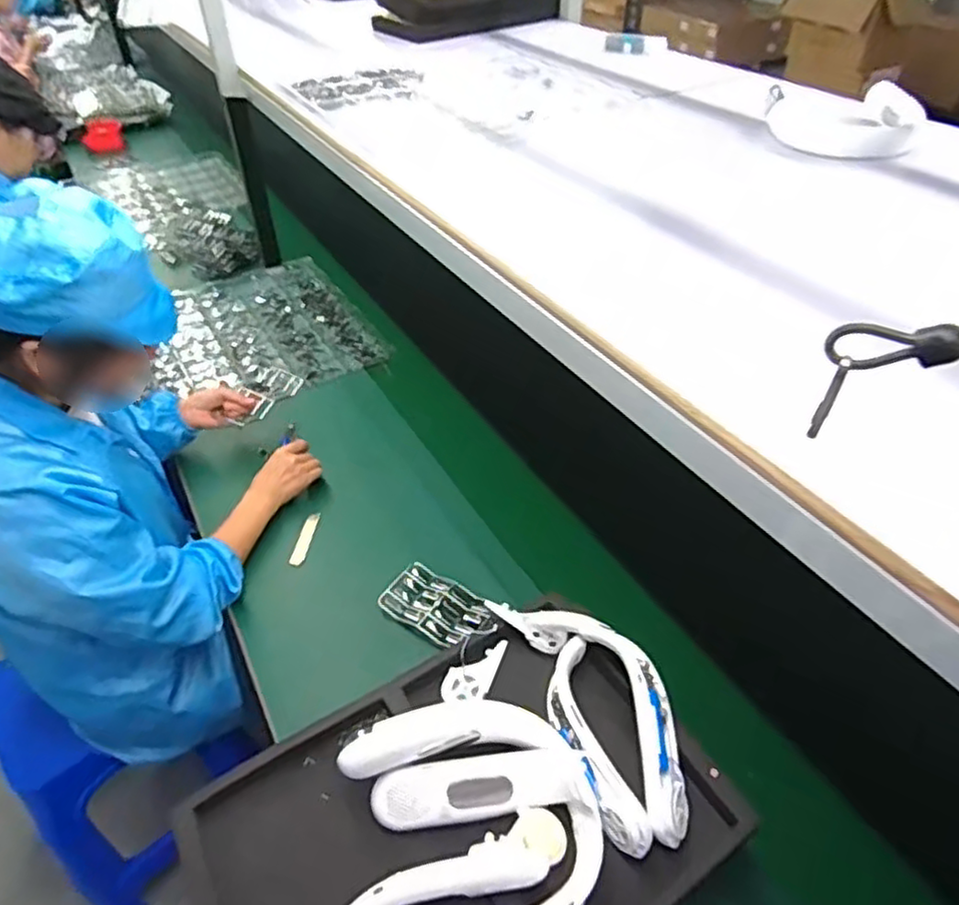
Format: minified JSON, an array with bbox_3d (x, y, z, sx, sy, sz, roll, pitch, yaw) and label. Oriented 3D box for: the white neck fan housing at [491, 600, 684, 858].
[{"bbox_3d":[0.113,0.227,0.643,0.108,0.056,0.271,-15,43,-15],"label":"white neck fan housing"}]

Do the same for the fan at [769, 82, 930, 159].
[{"bbox_3d":[0.550,-0.514,1.026,0.209,0.064,0.182,16,44,19],"label":"fan"}]

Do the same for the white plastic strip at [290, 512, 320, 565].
[{"bbox_3d":[-0.267,0.133,1.025,0.020,0.007,0.104,4,41,6],"label":"white plastic strip"}]

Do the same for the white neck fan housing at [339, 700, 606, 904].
[{"bbox_3d":[-0.006,0.317,0.568,0.217,0.068,0.211,-1,41,1],"label":"white neck fan housing"}]

